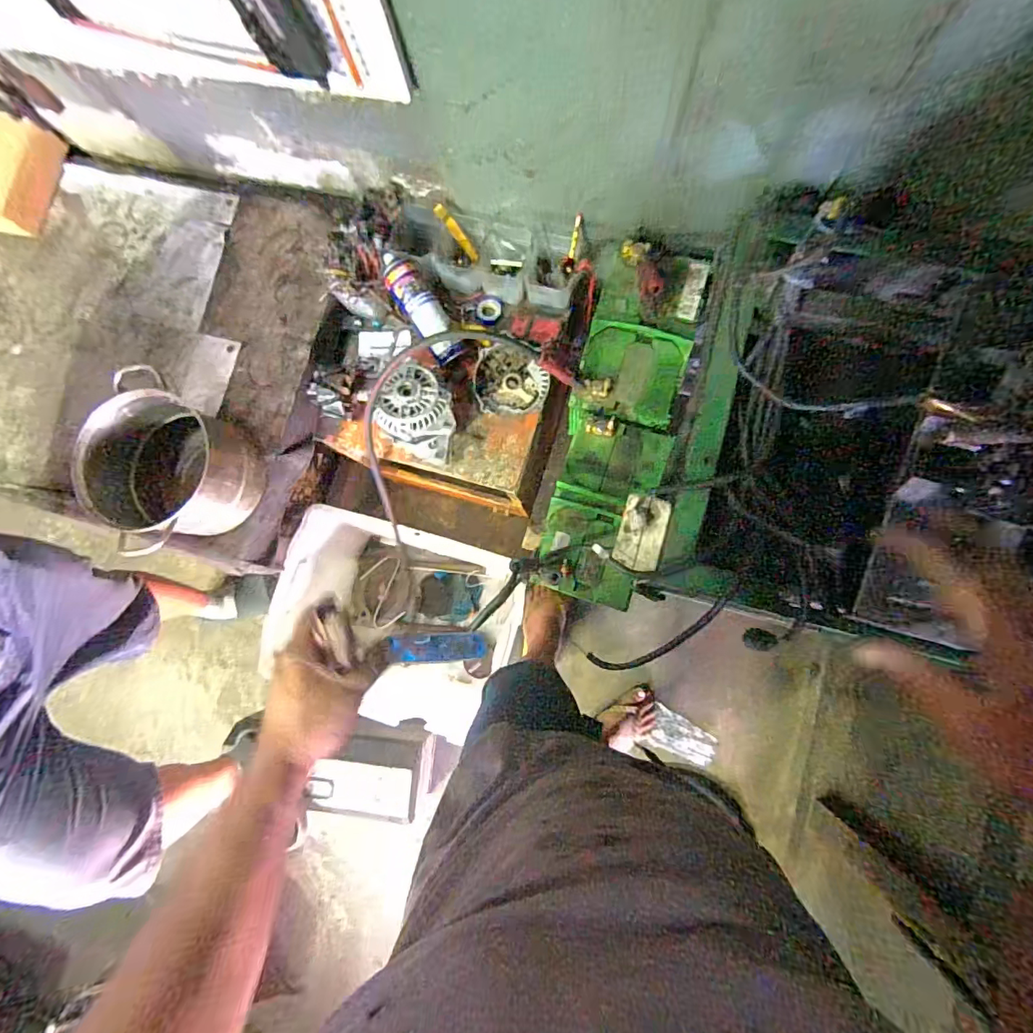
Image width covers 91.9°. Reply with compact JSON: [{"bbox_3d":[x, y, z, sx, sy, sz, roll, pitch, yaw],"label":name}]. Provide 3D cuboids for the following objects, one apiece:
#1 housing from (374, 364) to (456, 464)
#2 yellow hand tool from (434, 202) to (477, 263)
[{"bbox_3d":[-0.176,-0.187,0.905,0.149,0.120,0.138,31,88,8],"label":"housing"},{"bbox_3d":[-0.112,-0.536,0.949,0.019,0.015,0.114,-44,119,0],"label":"yellow hand tool"}]

